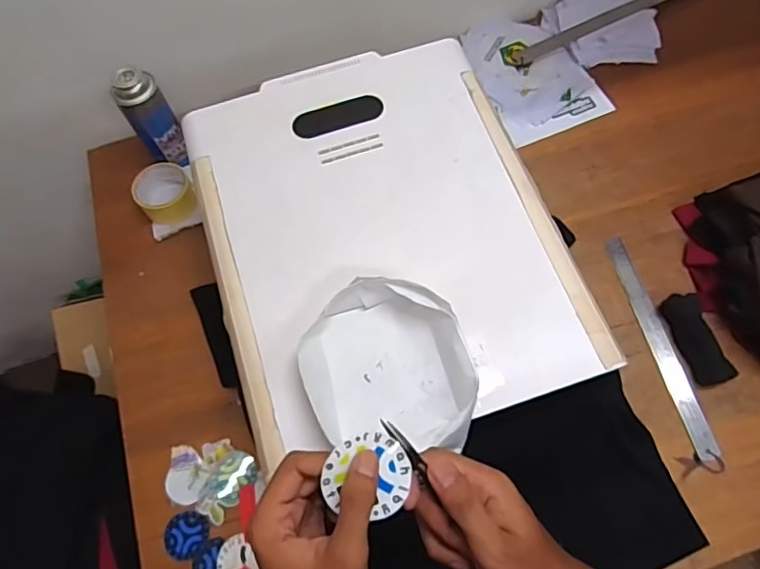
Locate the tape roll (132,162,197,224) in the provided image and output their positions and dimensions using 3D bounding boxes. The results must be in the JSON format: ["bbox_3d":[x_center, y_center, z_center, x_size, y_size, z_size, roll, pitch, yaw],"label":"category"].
[{"bbox_3d":[-0.340,-0.145,0.855,0.087,0.037,0.094,-1,68,2],"label":"tape roll"}]

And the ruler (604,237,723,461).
[{"bbox_3d":[0.384,0.077,0.743,0.028,0.005,0.315,-13,68,-3],"label":"ruler"}]

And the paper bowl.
[{"bbox_3d":[0.006,0.085,0.559,0.160,0.053,0.176,-1,68,2],"label":"paper bowl"}]

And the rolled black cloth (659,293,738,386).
[{"bbox_3d":[0.428,0.072,0.727,0.047,0.032,0.123,-17,68,-5],"label":"rolled black cloth"}]

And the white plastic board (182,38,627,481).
[{"bbox_3d":[-0.005,-0.073,0.647,0.394,0.023,0.488,-18,68,-5],"label":"white plastic board"}]

